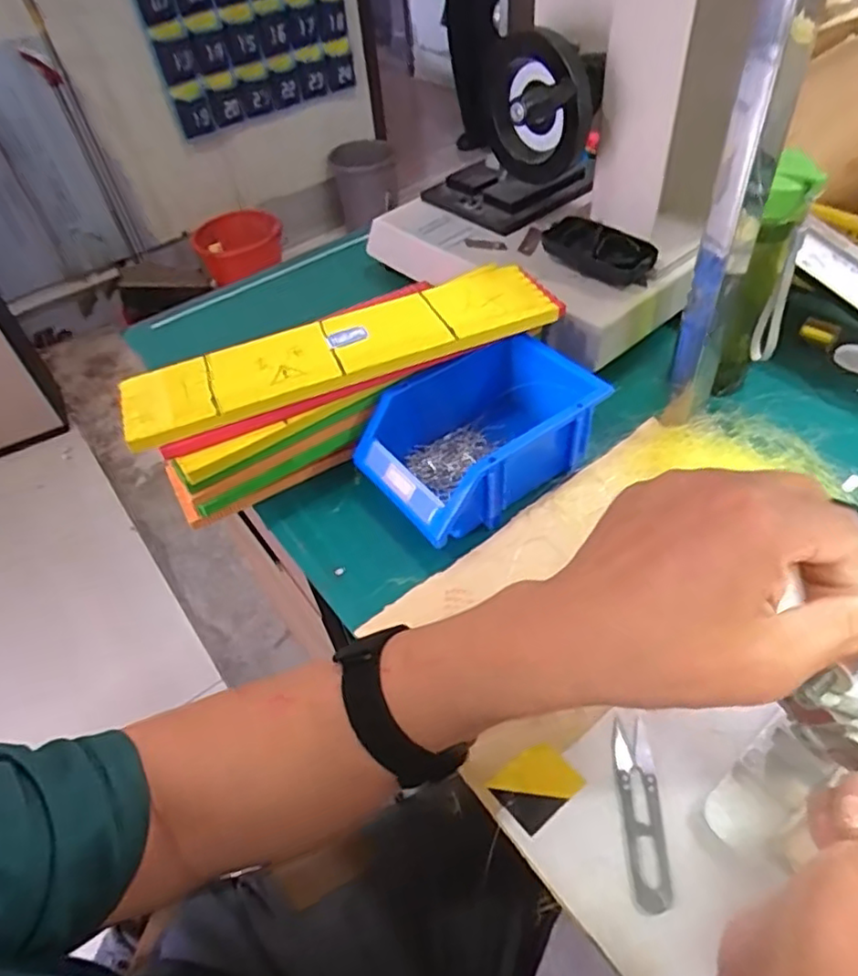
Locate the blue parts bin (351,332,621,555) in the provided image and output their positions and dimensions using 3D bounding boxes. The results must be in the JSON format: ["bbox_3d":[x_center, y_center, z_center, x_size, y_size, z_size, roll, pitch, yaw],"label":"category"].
[{"bbox_3d":[0.044,-0.047,0.533,0.188,0.075,0.127,-30,52,-18],"label":"blue parts bin"}]

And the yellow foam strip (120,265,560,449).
[{"bbox_3d":[-0.073,-0.118,0.523,0.344,0.016,0.089,-19,50,-10],"label":"yellow foam strip"}]

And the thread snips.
[{"bbox_3d":[0.122,0.184,0.365,0.023,0.004,0.100,-1,49,6],"label":"thread snips"}]

